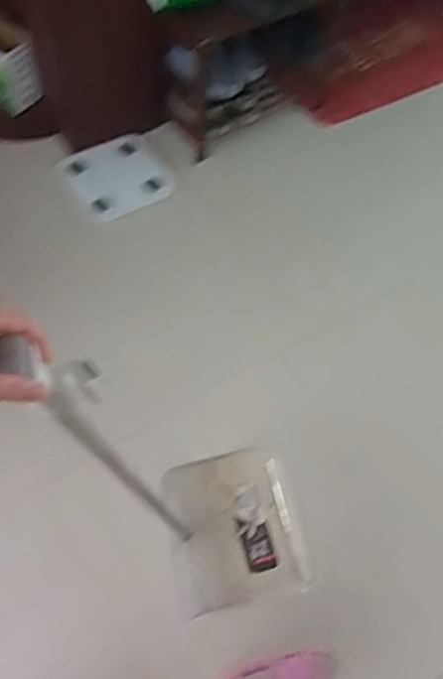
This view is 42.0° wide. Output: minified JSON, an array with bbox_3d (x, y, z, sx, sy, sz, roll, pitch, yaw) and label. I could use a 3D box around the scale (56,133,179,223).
[{"bbox_3d":[-0.327,-0.514,1.814,0.282,0.026,0.271,-28,75,-10],"label":"scale"}]

